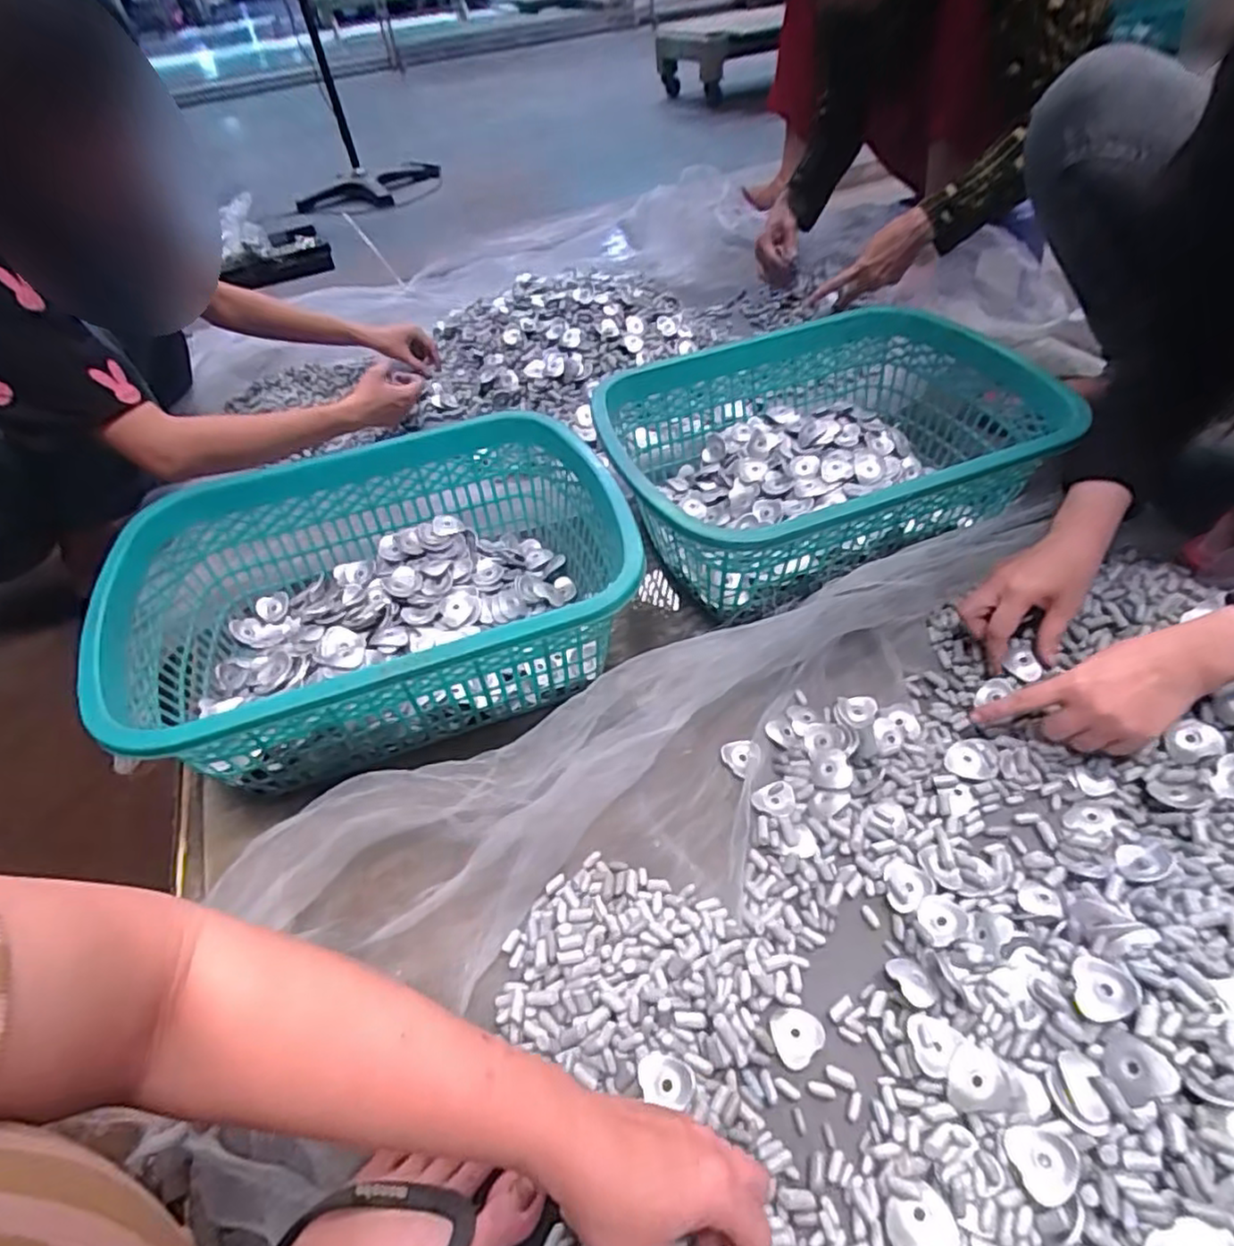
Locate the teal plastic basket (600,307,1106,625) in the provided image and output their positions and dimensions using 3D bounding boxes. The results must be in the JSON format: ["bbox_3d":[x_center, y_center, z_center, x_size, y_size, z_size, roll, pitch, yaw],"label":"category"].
[{"bbox_3d":[0.220,-0.210,0.782,0.449,0.148,0.399,-17,46,-7],"label":"teal plastic basket"}]

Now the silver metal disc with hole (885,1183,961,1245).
[{"bbox_3d":[0.171,0.336,0.380,0.036,0.007,0.030,-6,46,3],"label":"silver metal disc with hole"}]

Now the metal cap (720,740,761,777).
[{"bbox_3d":[0.112,0.118,0.608,0.032,0.007,0.030,-5,46,5],"label":"metal cap"}]

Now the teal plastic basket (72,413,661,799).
[{"bbox_3d":[-0.214,-0.026,0.667,0.454,0.159,0.335,-19,46,-9],"label":"teal plastic basket"}]

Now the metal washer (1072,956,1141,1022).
[{"bbox_3d":[0.307,0.230,0.425,0.033,0.006,0.035,-17,48,34],"label":"metal washer"}]

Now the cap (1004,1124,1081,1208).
[{"bbox_3d":[0.246,0.309,0.388,0.035,0.004,0.035,-17,38,14],"label":"cap"}]

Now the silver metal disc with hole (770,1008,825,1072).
[{"bbox_3d":[0.123,0.280,0.458,0.034,0.004,0.035,-5,46,5],"label":"silver metal disc with hole"}]

